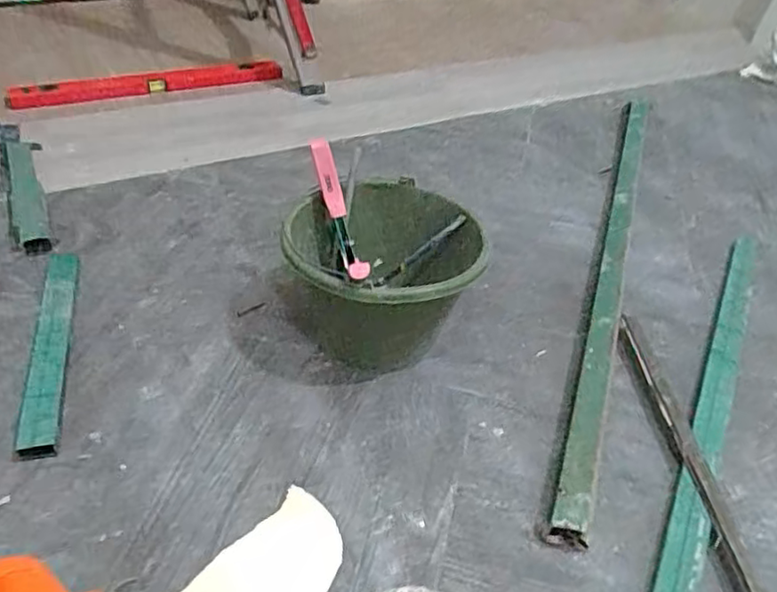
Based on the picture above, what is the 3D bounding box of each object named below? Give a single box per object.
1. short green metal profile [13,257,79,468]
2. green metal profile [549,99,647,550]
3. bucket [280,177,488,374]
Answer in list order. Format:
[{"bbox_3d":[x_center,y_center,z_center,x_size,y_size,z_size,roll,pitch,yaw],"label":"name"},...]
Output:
[{"bbox_3d":[-0.427,0.057,0.824,0.045,0.023,0.381,-7,40,-15],"label":"short green metal profile"},{"bbox_3d":[0.387,-0.114,1.095,0.047,0.046,1.225,17,41,12],"label":"green metal profile"},{"bbox_3d":[-0.012,-0.018,0.845,0.247,0.187,0.264,2,40,-5],"label":"bucket"}]

